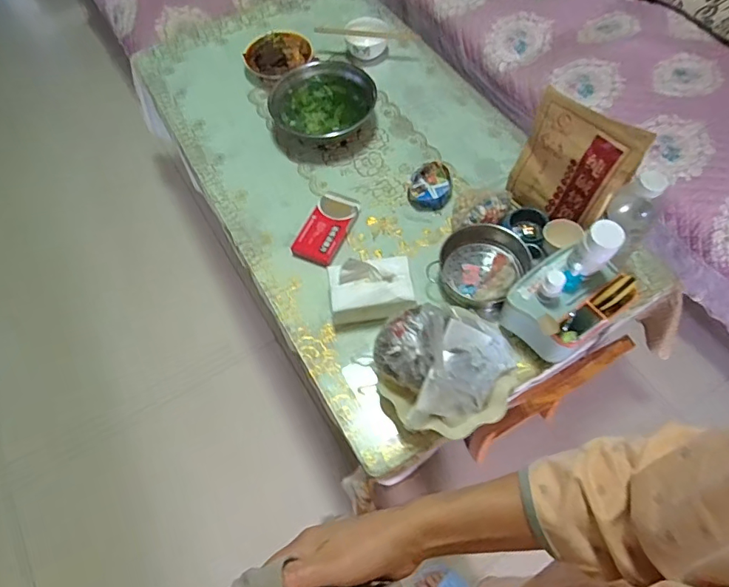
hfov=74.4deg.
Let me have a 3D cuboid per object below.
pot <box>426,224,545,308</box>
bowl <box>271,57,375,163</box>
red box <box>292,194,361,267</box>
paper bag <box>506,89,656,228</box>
[{"bbox_3d":[0.224,-0.049,0.918,0.169,0.062,0.159,-1,62,2],"label":"pot"},{"bbox_3d":[-0.093,-0.421,1.118,0.254,0.103,0.207,-10,62,-2],"label":"bowl"},{"bbox_3d":[-0.078,-0.136,0.998,0.087,0.026,0.167,22,66,14],"label":"red box"},{"bbox_3d":[0.368,-0.227,0.870,0.023,0.240,0.200,-31,62,-22],"label":"paper bag"}]

